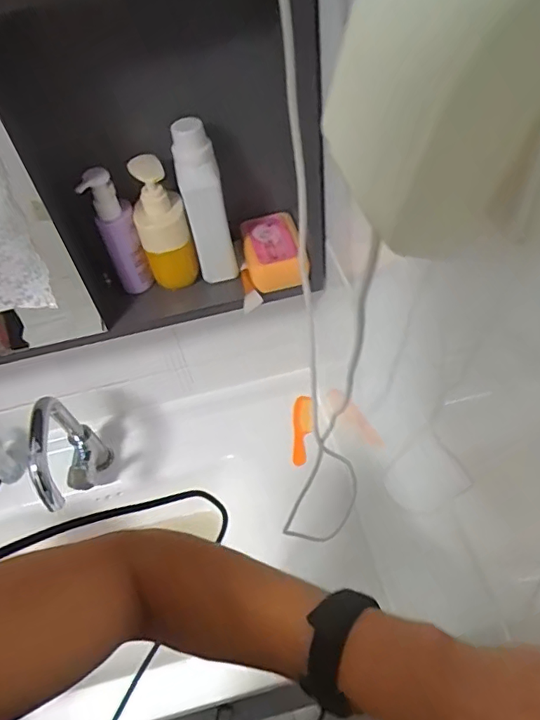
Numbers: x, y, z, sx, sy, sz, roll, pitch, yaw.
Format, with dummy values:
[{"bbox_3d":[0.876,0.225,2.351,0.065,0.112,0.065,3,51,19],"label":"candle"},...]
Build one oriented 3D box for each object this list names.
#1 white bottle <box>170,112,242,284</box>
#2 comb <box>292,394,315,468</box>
[{"bbox_3d":[-0.072,-0.168,0.598,0.046,0.192,0.046,-13,51,-3],"label":"white bottle"},{"bbox_3d":[0.057,0.123,0.925,0.036,0.009,0.124,5,69,7],"label":"comb"}]

